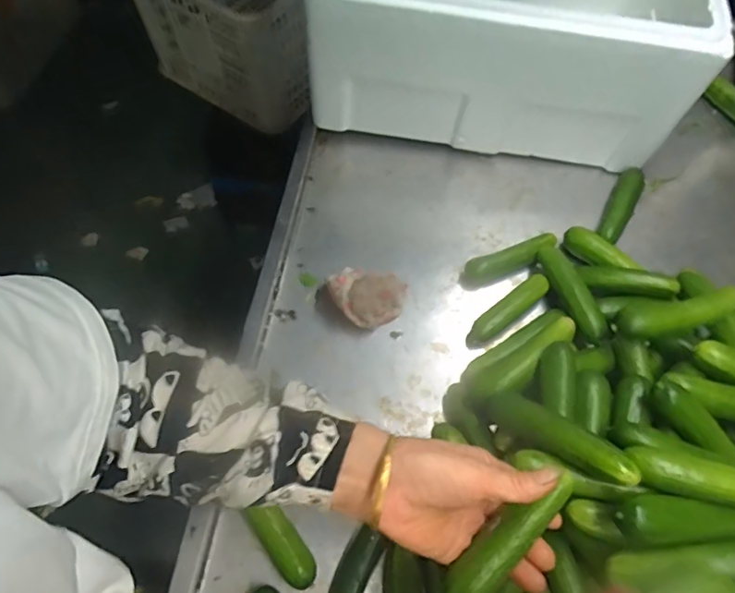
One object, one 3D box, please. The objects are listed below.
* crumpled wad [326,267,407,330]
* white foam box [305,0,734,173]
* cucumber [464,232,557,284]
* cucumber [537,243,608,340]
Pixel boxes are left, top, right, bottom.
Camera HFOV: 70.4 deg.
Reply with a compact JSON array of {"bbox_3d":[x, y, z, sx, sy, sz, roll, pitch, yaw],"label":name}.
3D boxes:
[{"bbox_3d":[0.001,-0.001,0.590,0.072,0.052,0.074,0,63,0],"label":"crumpled wad"},{"bbox_3d":[0.168,-0.367,0.694,0.442,0.222,0.320,6,63,3],"label":"white foam box"},{"bbox_3d":[0.172,-0.045,0.627,0.112,0.031,0.026,-19,65,-10],"label":"cucumber"},{"bbox_3d":[0.235,-0.002,0.594,0.033,0.036,0.127,-11,50,-6],"label":"cucumber"}]

